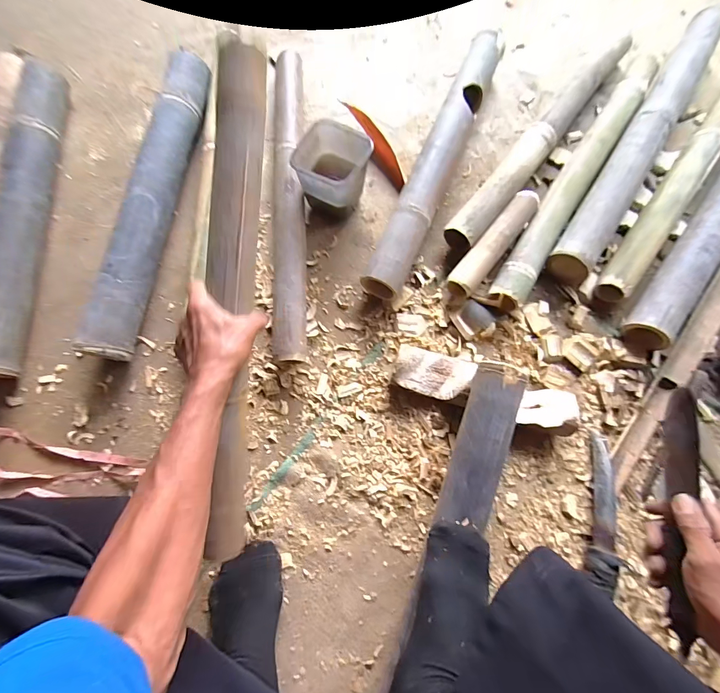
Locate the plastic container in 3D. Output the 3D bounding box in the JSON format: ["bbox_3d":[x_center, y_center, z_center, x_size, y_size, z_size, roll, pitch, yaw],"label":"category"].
[{"bbox_3d":[-0.051,-0.312,0.662,0.112,0.120,0.118,34,78,8],"label":"plastic container"}]

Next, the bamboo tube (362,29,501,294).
[{"bbox_3d":[0.149,-0.366,0.699,0.078,0.084,0.605,22,76,4],"label":"bamboo tube"}]

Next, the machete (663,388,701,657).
[{"bbox_3d":[0.336,0.168,0.374,0.027,0.036,0.243,11,79,2],"label":"machete"}]

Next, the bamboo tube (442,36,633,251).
[{"bbox_3d":[0.371,-0.431,0.734,0.073,0.087,0.634,39,78,8],"label":"bamboo tube"}]

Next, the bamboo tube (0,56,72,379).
[{"bbox_3d":[-0.622,-0.244,0.659,0.076,0.083,0.607,-1,77,-3],"label":"bamboo tube"}]

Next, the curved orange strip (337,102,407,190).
[{"bbox_3d":[0.030,-0.420,0.740,0.042,0.013,0.228,-34,80,25],"label":"curved orange strip"}]

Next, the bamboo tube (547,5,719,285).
[{"bbox_3d":[0.590,-0.442,0.721,0.079,0.064,0.756,33,77,7],"label":"bamboo tube"}]

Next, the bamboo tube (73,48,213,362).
[{"bbox_3d":[-0.381,-0.271,0.662,0.075,0.074,0.602,10,77,0],"label":"bamboo tube"}]

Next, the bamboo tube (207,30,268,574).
[{"bbox_3d":[-0.158,-0.052,0.446,0.056,0.041,0.627,2,93,0],"label":"bamboo tube"}]

